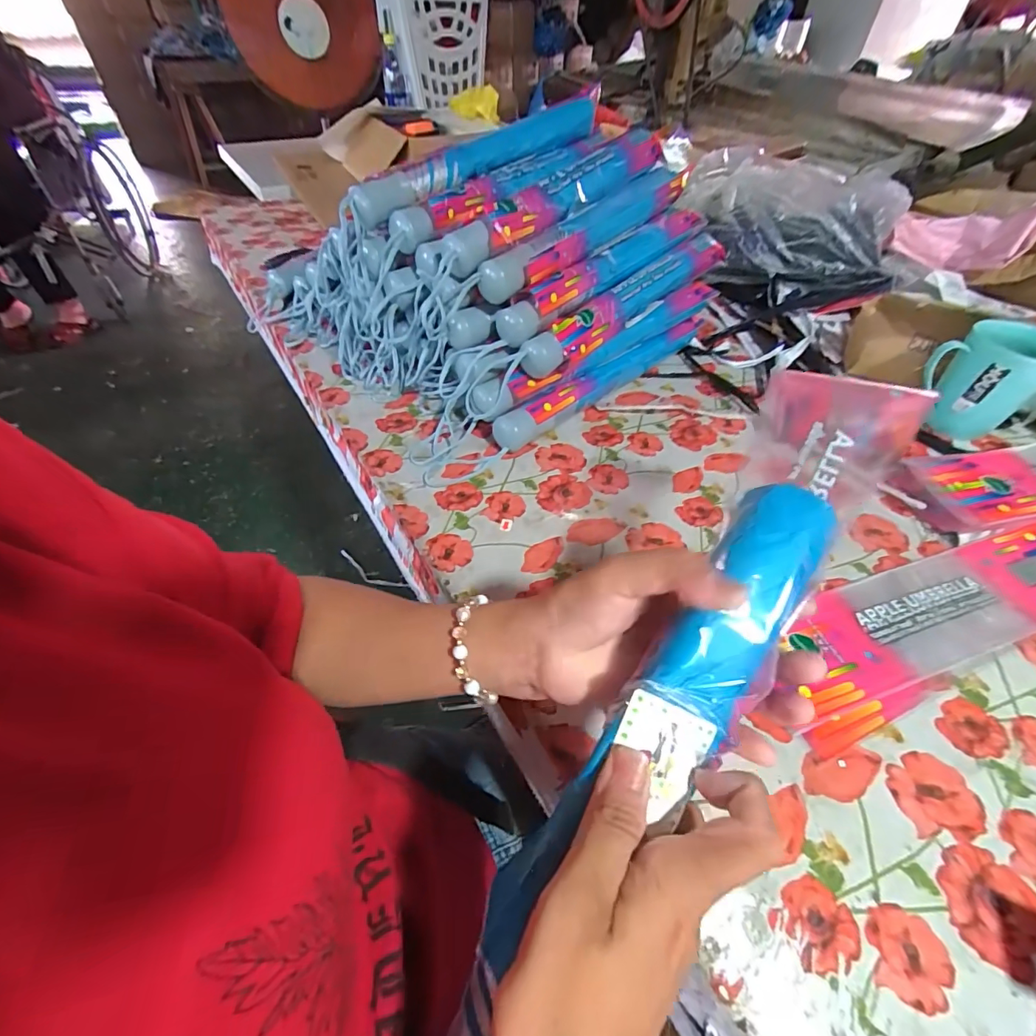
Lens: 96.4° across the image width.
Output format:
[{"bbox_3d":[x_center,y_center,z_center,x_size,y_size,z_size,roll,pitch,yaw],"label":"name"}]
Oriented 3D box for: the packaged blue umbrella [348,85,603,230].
[{"bbox_3d":[-0.025,-0.400,0.512,0.346,0.055,0.034,-35,58,-28],"label":"packaged blue umbrella"}]

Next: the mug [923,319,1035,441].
[{"bbox_3d":[0.470,-0.136,0.474,0.070,0.105,0.086,-28,55,-24],"label":"mug"}]

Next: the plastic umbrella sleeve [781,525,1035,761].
[{"bbox_3d":[0.330,0.073,0.360,0.330,0.010,0.086,-17,51,-16],"label":"plastic umbrella sleeve"}]

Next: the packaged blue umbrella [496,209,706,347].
[{"bbox_3d":[0.108,-0.286,0.523,0.037,0.040,0.343,36,57,27],"label":"packaged blue umbrella"}]

